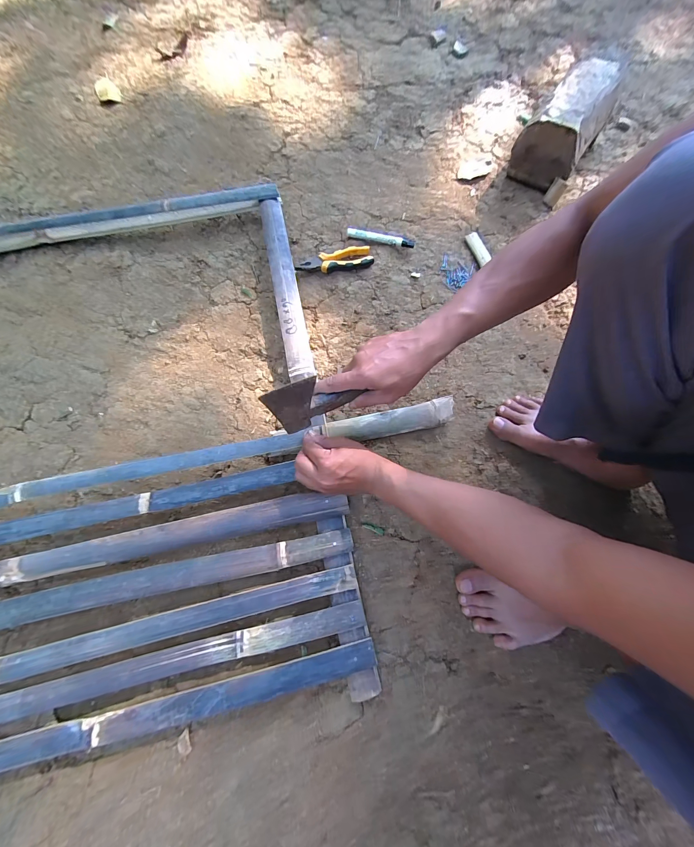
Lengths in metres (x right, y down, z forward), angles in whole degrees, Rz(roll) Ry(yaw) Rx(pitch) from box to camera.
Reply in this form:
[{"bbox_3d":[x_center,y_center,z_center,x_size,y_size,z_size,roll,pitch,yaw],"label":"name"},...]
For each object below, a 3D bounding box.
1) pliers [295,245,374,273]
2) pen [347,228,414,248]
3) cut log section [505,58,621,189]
[{"bbox_3d":[-0.026,-0.327,0.629,0.151,0.022,0.047,-11,74,-4],"label":"pliers"},{"bbox_3d":[0.069,-0.383,0.647,0.139,0.021,0.021,13,74,3],"label":"pen"},{"bbox_3d":[0.492,-0.660,0.693,0.119,0.120,0.283,37,76,9],"label":"cut log section"}]

